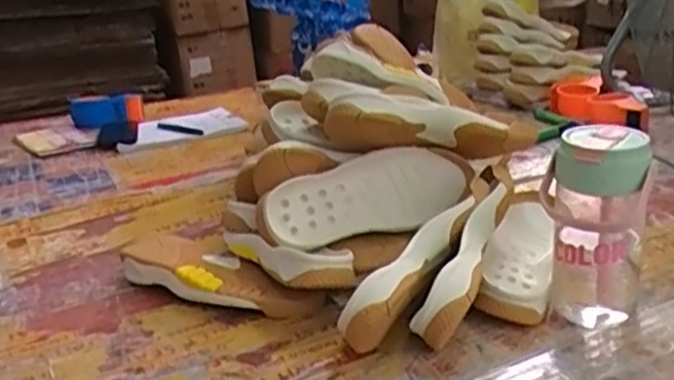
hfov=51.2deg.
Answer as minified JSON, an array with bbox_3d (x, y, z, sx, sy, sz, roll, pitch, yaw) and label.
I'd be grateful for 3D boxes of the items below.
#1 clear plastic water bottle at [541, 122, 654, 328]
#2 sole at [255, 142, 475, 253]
[{"bbox_3d":[0.247,0.041,0.686,0.086,0.191,0.078,2,23,20],"label":"clear plastic water bottle"},{"bbox_3d":[0.043,0.005,0.812,0.267,0.097,0.048,-9,9,-19],"label":"sole"}]

